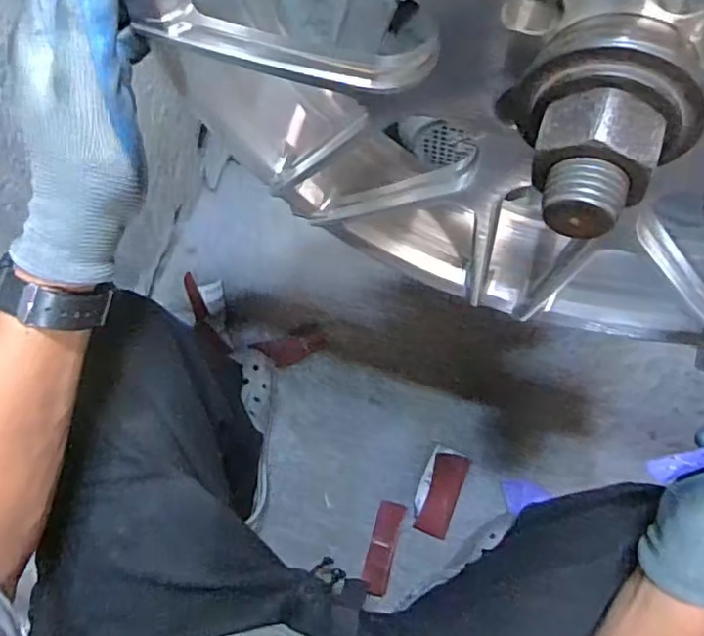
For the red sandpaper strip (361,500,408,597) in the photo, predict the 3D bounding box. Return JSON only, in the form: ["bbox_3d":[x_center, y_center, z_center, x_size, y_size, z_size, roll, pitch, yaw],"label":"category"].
[{"bbox_3d":[0.044,0.327,0.860,0.040,0.009,0.124,9,72,22],"label":"red sandpaper strip"}]

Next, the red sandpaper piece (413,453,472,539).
[{"bbox_3d":[0.134,0.258,0.885,0.050,0.023,0.120,19,73,9],"label":"red sandpaper piece"}]

